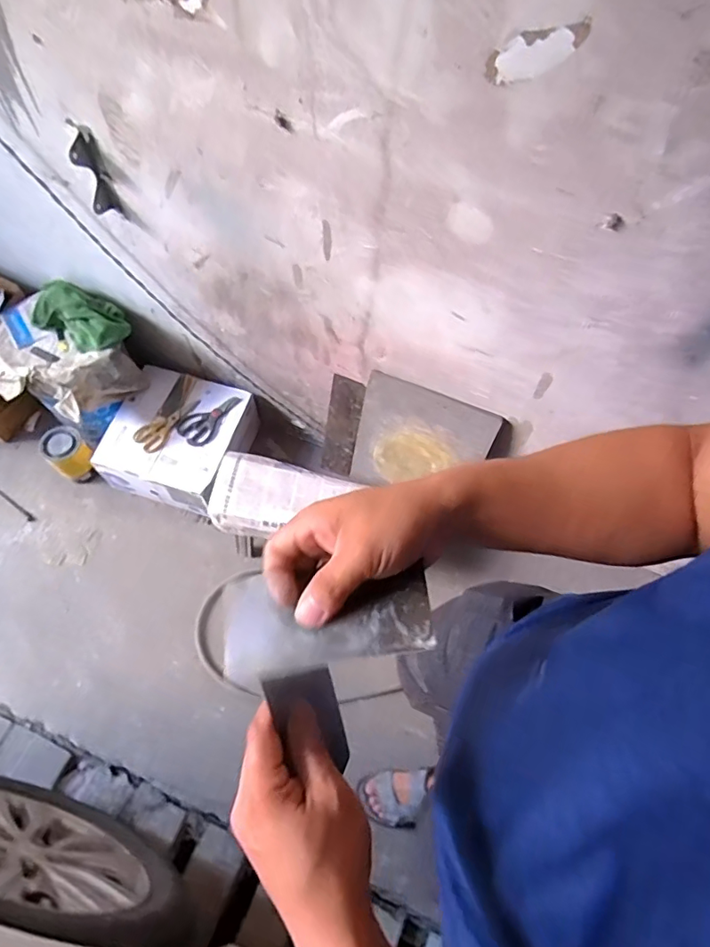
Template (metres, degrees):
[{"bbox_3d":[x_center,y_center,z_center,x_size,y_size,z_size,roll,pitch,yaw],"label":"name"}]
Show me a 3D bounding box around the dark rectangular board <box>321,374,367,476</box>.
[{"bbox_3d":[-0.034,-0.114,1.337,0.085,0.349,0.011,23,52,8],"label":"dark rectangular board"}]

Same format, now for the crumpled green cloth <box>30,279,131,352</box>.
[{"bbox_3d":[-0.667,-0.399,1.252,0.235,0.085,0.159,26,64,11],"label":"crumpled green cloth"}]

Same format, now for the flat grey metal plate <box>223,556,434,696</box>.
[{"bbox_3d":[-0.018,0.086,0.318,0.126,0.007,0.074,-13,46,0],"label":"flat grey metal plate"}]

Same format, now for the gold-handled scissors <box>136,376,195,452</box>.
[{"bbox_3d":[-0.494,-0.136,1.359,0.082,0.017,0.187,38,67,17],"label":"gold-handled scissors"}]

